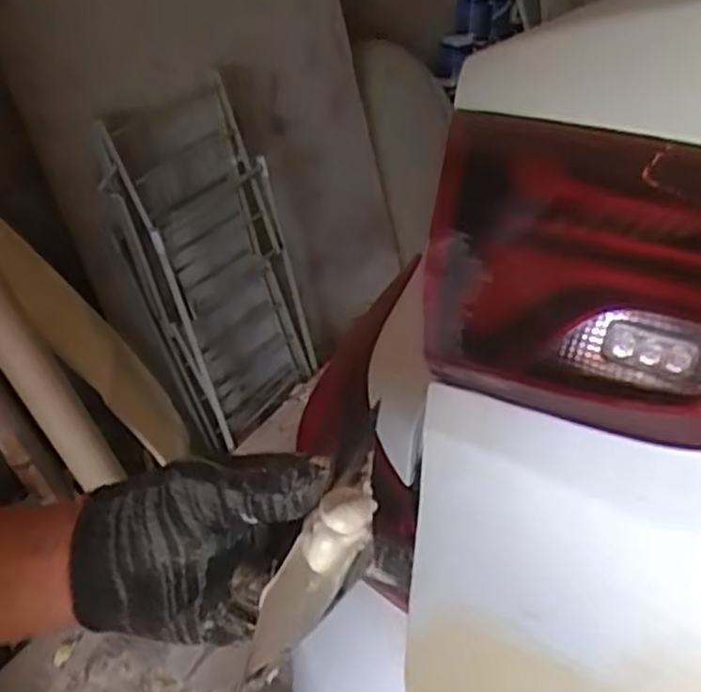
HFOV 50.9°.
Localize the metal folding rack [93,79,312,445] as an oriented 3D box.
[{"bbox_3d":[-0.234,-0.119,1.361,0.286,0.782,0.085,-31,52,-17],"label":"metal folding rack"}]

